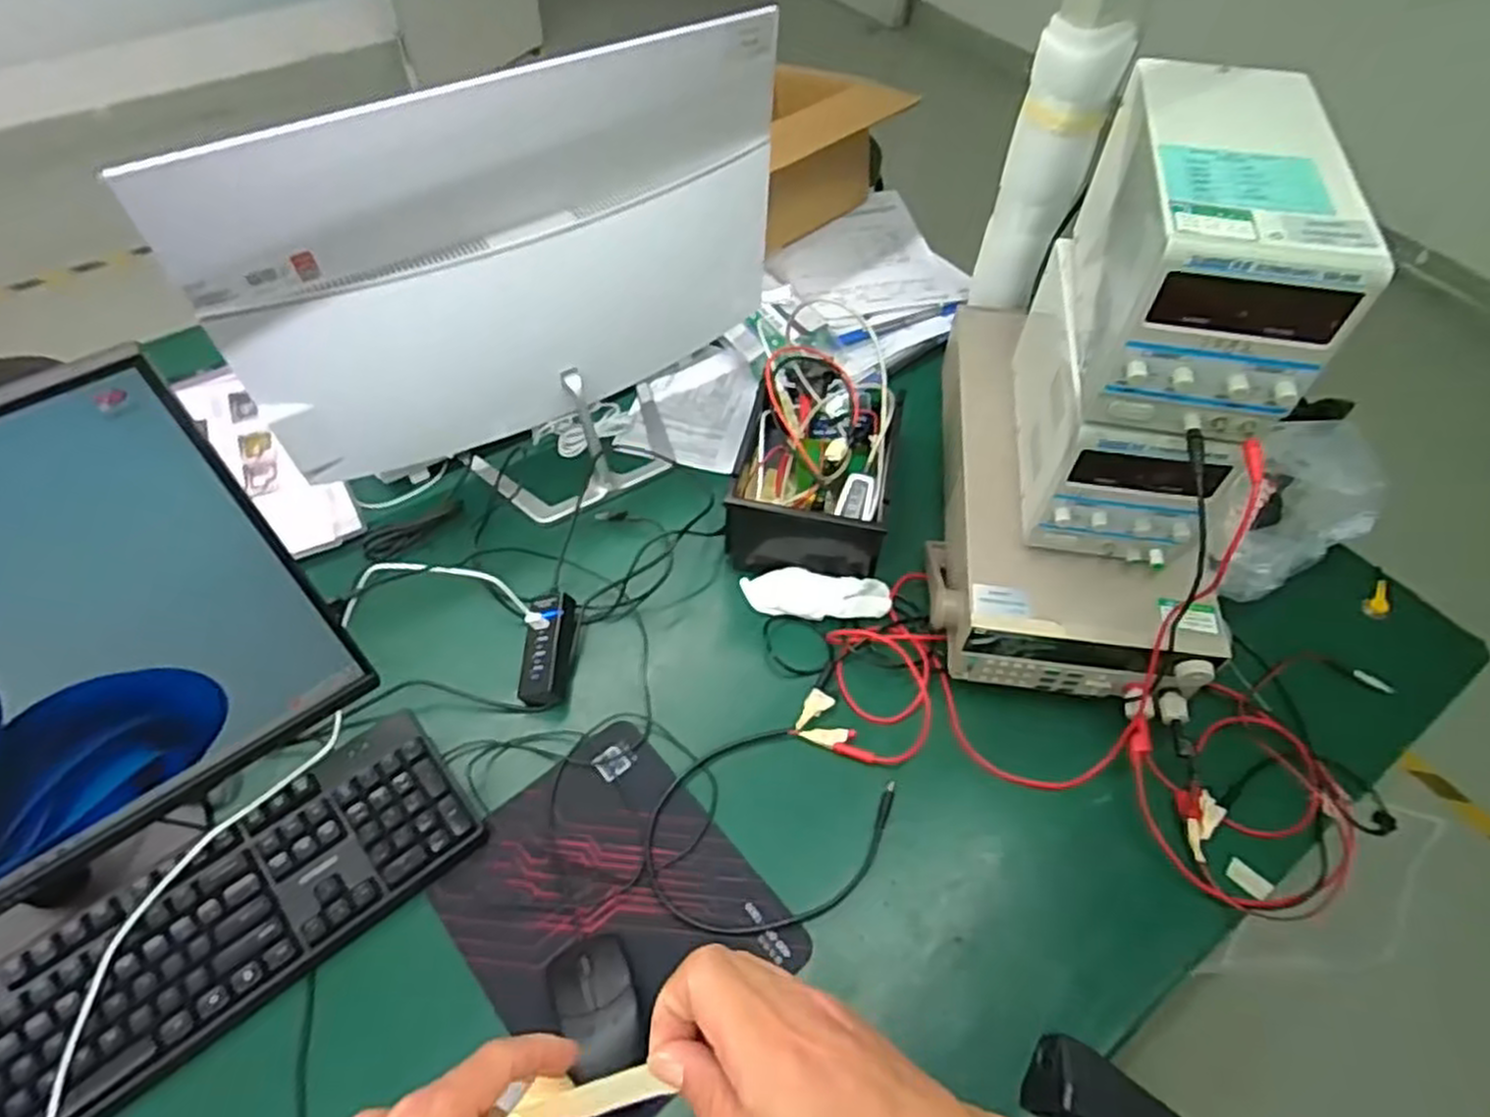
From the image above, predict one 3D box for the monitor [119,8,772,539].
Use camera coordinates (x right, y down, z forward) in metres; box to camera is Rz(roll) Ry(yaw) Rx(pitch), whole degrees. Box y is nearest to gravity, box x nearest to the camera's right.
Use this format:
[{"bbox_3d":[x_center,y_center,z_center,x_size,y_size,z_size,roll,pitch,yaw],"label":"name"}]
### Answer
[{"bbox_3d":[-0.194,-0.247,0.779,0.548,0.387,0.156,-30,60,-21],"label":"monitor"}]

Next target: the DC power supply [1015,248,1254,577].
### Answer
[{"bbox_3d":[0.331,-0.139,0.707,0.131,0.154,0.295,7,54,4],"label":"DC power supply"}]

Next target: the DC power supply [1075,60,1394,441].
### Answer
[{"bbox_3d":[0.347,-0.239,0.602,0.128,0.146,0.271,11,54,7],"label":"DC power supply"}]

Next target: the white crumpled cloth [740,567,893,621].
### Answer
[{"bbox_3d":[0.073,0.036,0.808,0.150,0.031,0.054,7,54,4],"label":"white crumpled cloth"}]

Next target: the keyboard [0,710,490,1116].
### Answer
[{"bbox_3d":[-0.414,0.291,0.577,0.433,0.046,0.135,-34,61,-23],"label":"keyboard"}]

